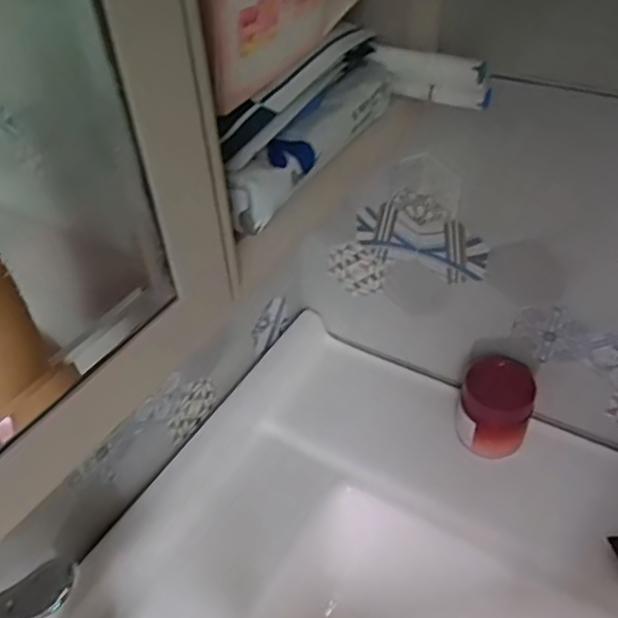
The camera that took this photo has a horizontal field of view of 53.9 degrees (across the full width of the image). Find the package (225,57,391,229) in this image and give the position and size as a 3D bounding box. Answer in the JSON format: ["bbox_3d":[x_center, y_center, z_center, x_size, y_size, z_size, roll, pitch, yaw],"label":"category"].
[{"bbox_3d":[0.009,-0.096,0.327,0.023,0.031,0.164,17,45,22],"label":"package"}]

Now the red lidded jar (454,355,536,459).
[{"bbox_3d":[0.161,0.085,0.534,0.058,0.073,0.062,-2,41,2],"label":"red lidded jar"}]

